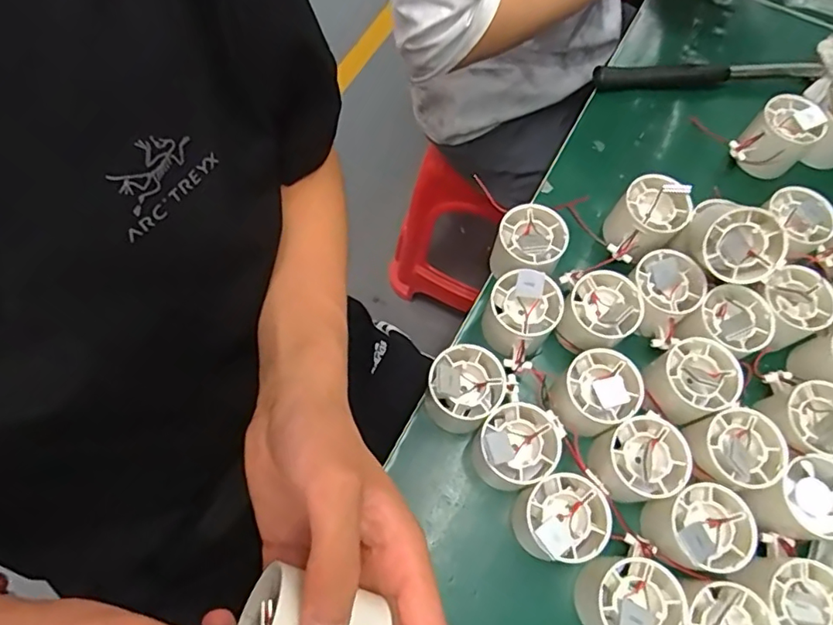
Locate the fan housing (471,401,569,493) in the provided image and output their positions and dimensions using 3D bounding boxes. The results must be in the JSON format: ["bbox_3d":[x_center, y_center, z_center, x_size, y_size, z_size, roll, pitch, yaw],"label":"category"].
[{"bbox_3d":[0.070,0.097,0.397,0.052,0.054,0.052,-40,75,-16],"label":"fan housing"}]

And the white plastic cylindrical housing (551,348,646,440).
[{"bbox_3d":[0.131,0.061,0.411,0.056,0.045,0.051,1,68,-2],"label":"white plastic cylindrical housing"}]

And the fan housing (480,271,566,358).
[{"bbox_3d":[0.080,0.002,0.432,0.053,0.052,0.057,1,68,-2],"label":"fan housing"}]

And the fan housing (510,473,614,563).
[{"bbox_3d":[0.097,0.142,0.379,0.055,0.053,0.056,11,68,2],"label":"fan housing"}]

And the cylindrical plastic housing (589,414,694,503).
[{"bbox_3d":[0.159,0.106,0.398,0.050,0.050,0.051,1,68,-2],"label":"cylindrical plastic housing"}]

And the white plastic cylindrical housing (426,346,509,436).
[{"bbox_3d":[0.035,0.058,0.412,0.052,0.051,0.052,1,68,-2],"label":"white plastic cylindrical housing"}]

